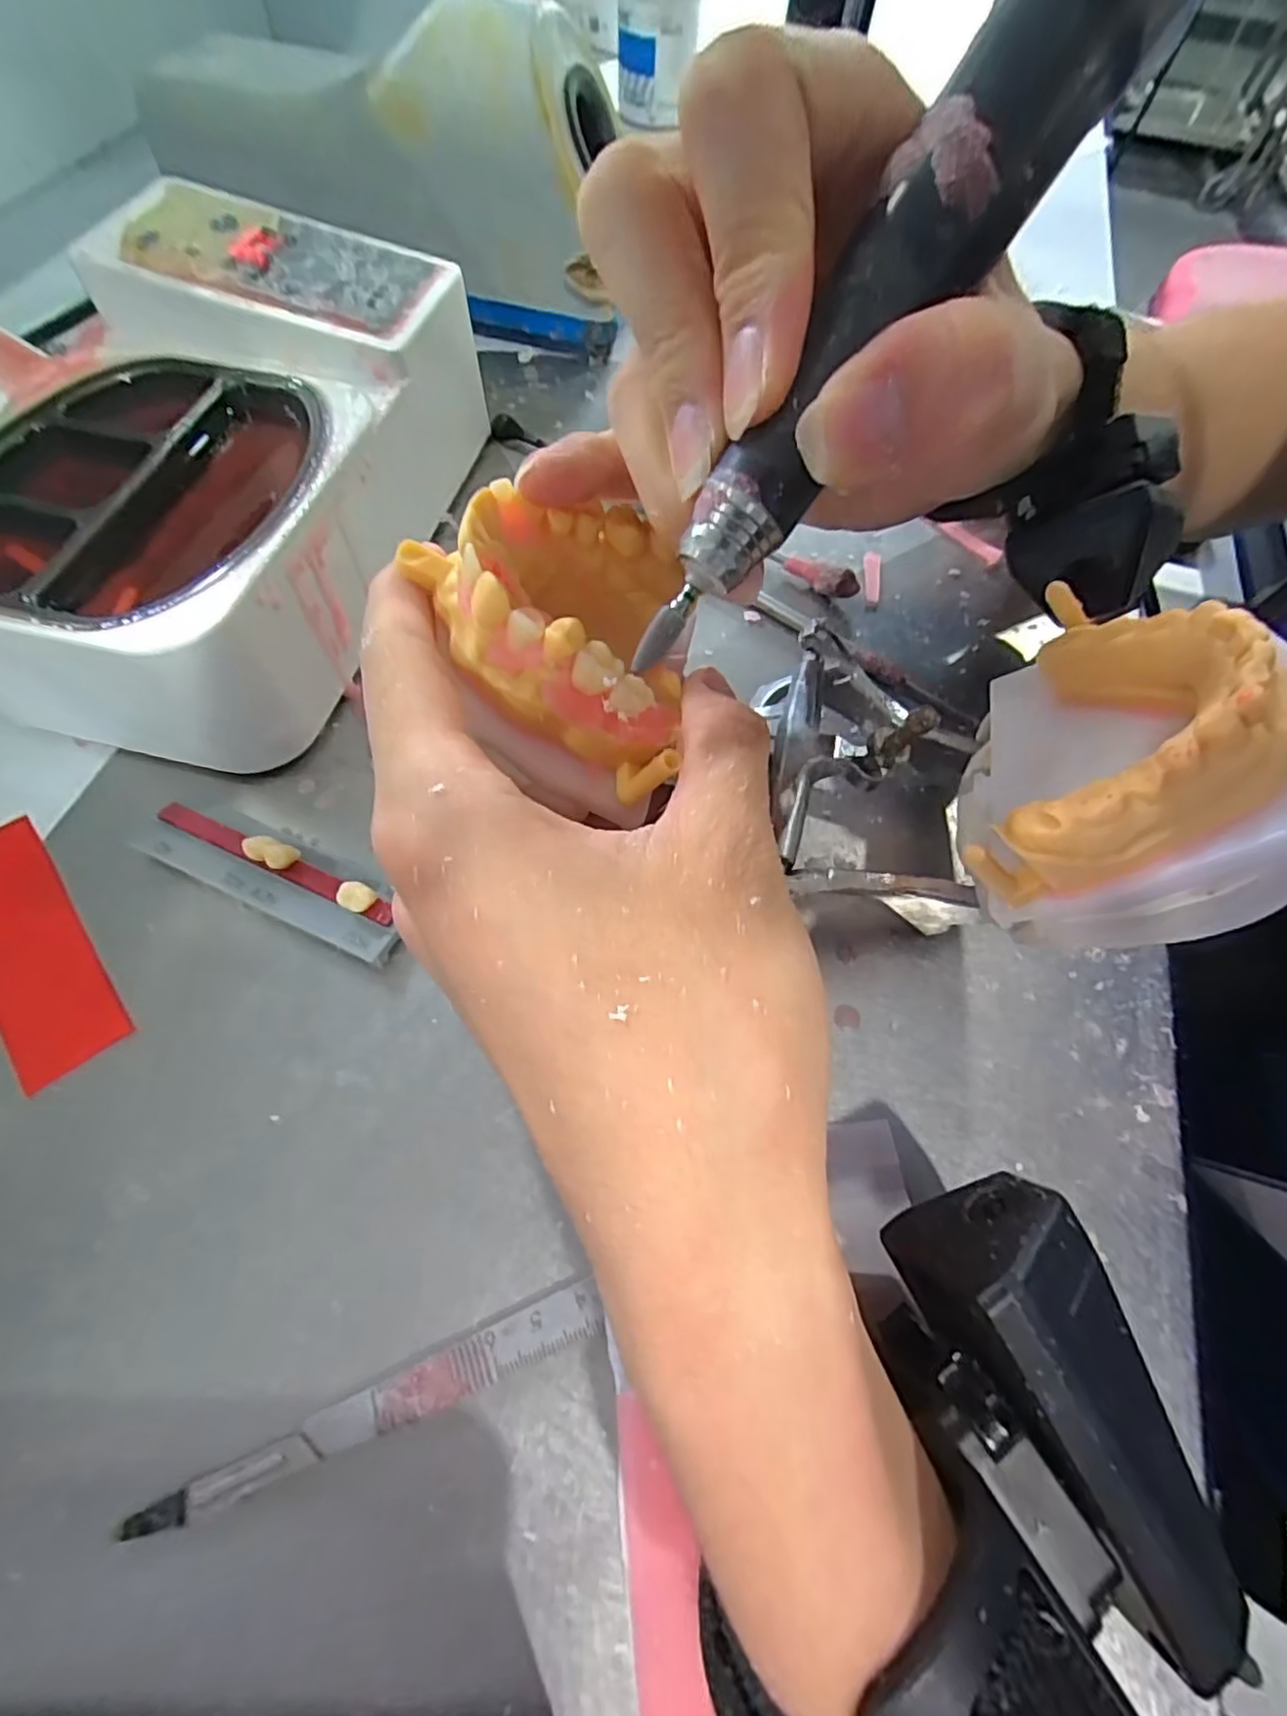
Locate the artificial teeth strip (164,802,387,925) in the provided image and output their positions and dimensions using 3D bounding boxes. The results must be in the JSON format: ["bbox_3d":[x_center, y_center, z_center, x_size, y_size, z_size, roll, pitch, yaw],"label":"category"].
[{"bbox_3d":[-0.101,0.000,0.180,0.078,0.008,0.008,24,65,9],"label":"artificial teeth strip"}]

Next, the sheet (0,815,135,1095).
[{"bbox_3d":[-0.167,0.023,0.177,0.026,0.004,0.082,-36,70,-18],"label":"sheet"}]

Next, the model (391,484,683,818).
[{"bbox_3d":[-0.020,-0.046,0.143,0.054,0.044,0.056,2,63,-3],"label":"model"}]

